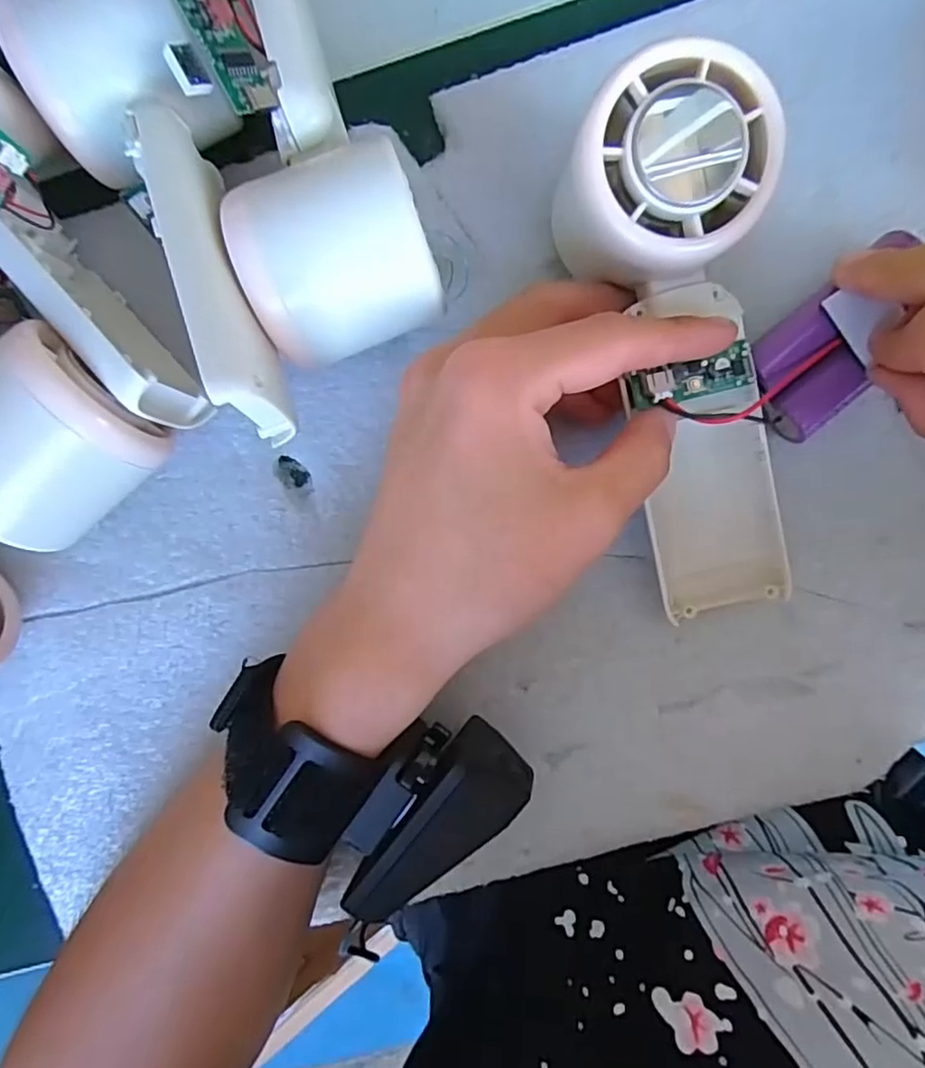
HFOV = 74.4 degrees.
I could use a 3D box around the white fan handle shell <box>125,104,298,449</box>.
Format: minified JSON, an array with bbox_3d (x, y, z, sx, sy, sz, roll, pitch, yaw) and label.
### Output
[{"bbox_3d":[-0.073,-0.078,0.176,0.015,0.028,0.101,-21,90,5],"label":"white fan handle shell"}]

